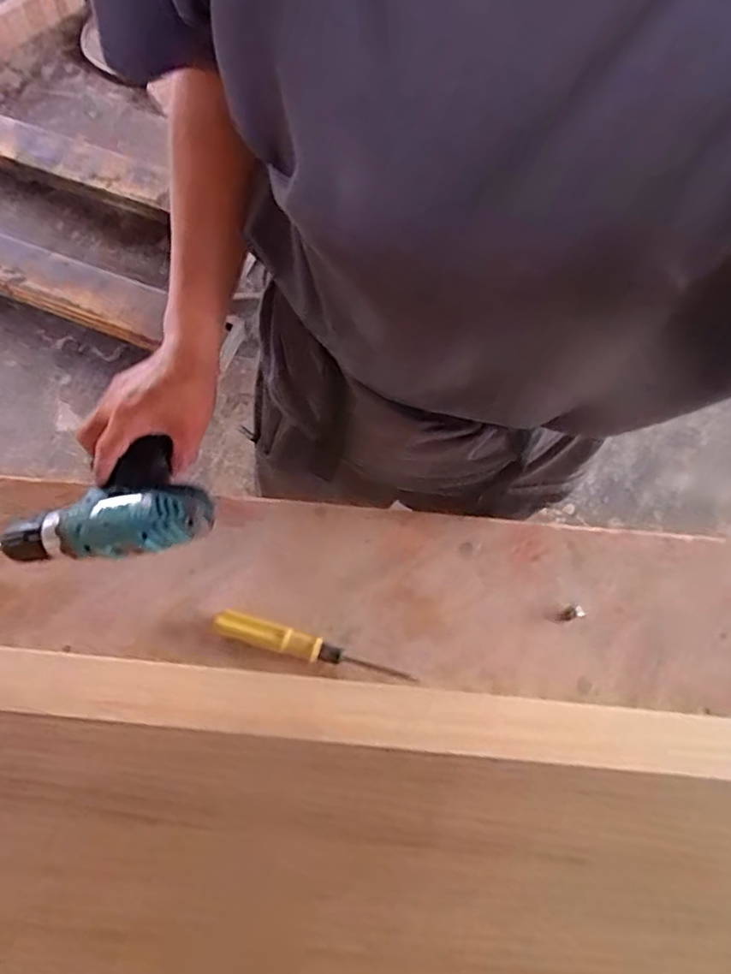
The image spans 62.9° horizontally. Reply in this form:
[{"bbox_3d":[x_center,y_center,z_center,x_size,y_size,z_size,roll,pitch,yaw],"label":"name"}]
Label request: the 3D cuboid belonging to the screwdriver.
[{"bbox_3d":[-0.050,0.147,0.541,0.185,0.018,0.022,17,64,5],"label":"screwdriver"}]

